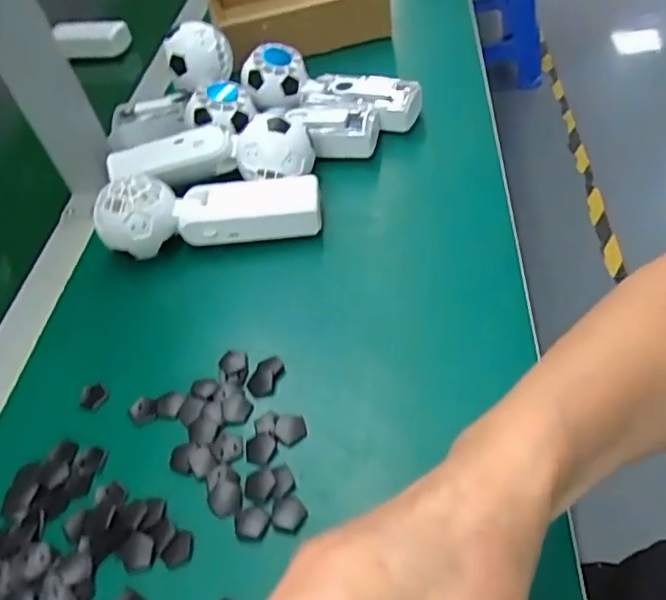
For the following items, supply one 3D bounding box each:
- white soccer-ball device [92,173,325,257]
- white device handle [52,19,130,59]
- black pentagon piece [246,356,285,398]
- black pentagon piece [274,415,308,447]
[{"bbox_3d":[-0.095,-0.068,0.449,0.169,0.057,0.045,-9,48,1],"label":"white soccer-ball device"},{"bbox_3d":[-0.306,-0.332,0.743,0.094,0.034,0.033,-8,47,6],"label":"white device handle"},{"bbox_3d":[-0.043,0.048,0.372,0.018,0.004,0.029,9,51,20],"label":"black pentagon piece"},{"bbox_3d":[-0.025,0.075,0.345,0.018,0.004,0.019,-32,50,-16],"label":"black pentagon piece"}]

